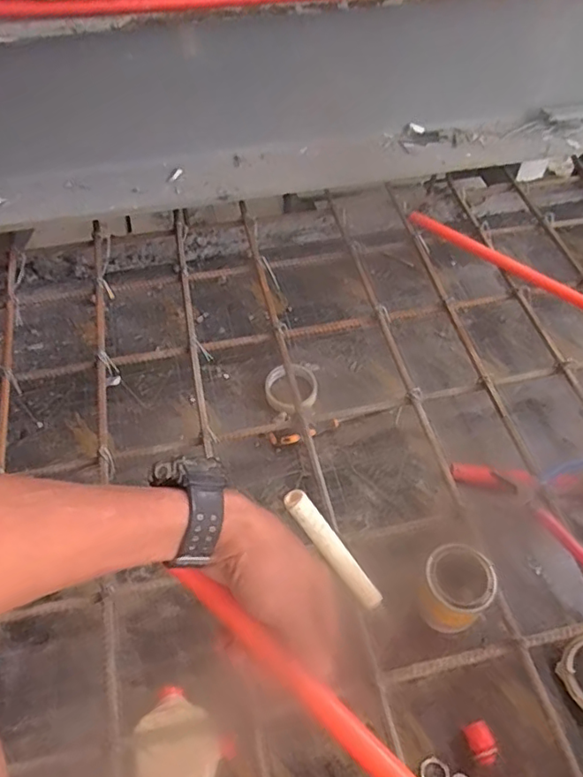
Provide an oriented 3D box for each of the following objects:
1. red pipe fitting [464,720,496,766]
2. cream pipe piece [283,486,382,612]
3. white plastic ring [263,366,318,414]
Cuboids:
[{"bbox_3d":[0.215,0.408,0.651,0.026,0.032,0.042,-10,55,-8],"label":"red pipe fitting"},{"bbox_3d":[0.052,0.187,0.636,0.026,0.186,0.019,-47,24,-28],"label":"cream pipe piece"},{"bbox_3d":[0.000,0.005,0.931,0.085,0.030,0.093,0,54,0],"label":"white plastic ring"}]

